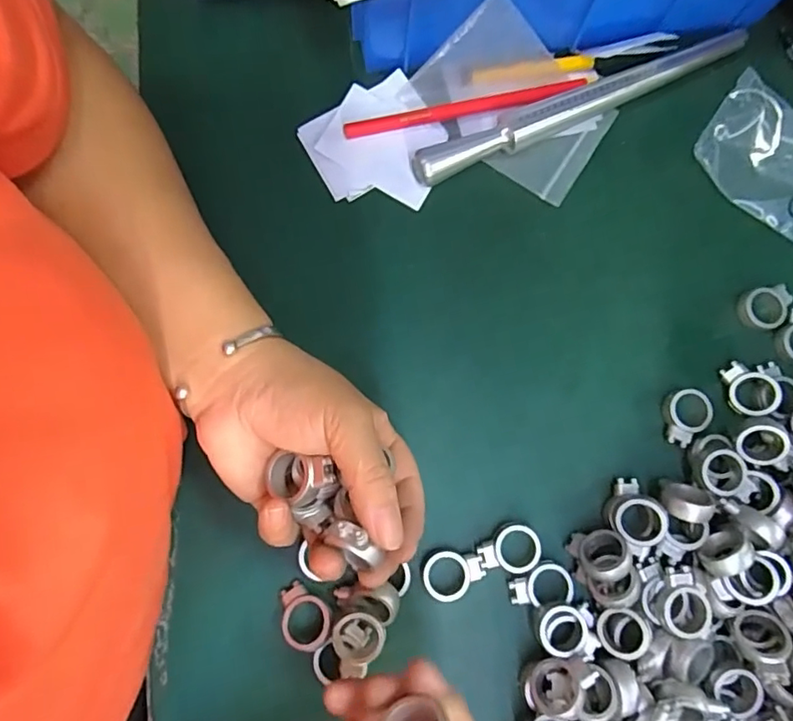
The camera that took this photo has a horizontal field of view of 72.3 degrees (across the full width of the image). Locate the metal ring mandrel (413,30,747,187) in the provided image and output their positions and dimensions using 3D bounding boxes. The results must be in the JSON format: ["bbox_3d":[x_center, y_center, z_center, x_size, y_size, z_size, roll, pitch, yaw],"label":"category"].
[{"bbox_3d":[0.119,-0.160,0.341,0.232,0.020,0.018,-23,82,-7],"label":"metal ring mandrel"}]

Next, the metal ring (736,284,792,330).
[{"bbox_3d":[0.227,-0.032,0.333,0.031,0.010,0.025,-8,80,-4],"label":"metal ring"}]

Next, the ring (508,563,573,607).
[{"bbox_3d":[0.079,0.123,0.297,0.034,0.005,0.021,-7,80,-4],"label":"ring"}]

